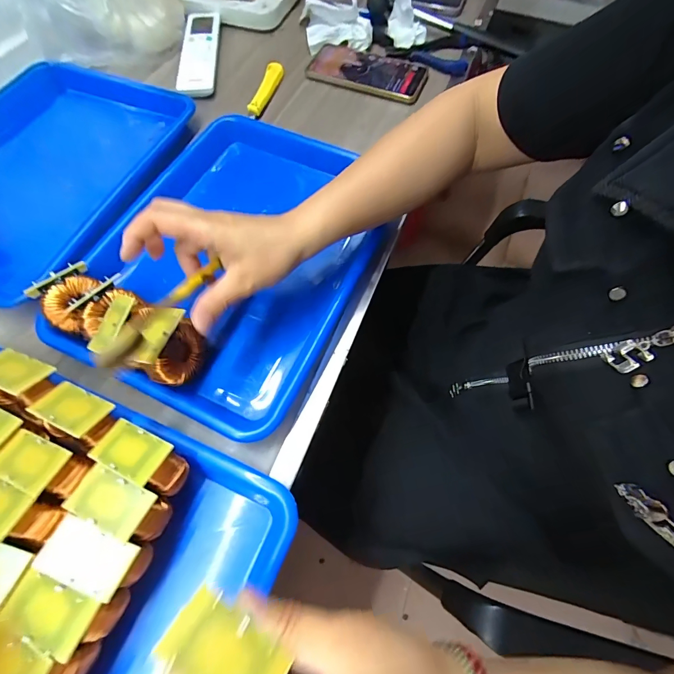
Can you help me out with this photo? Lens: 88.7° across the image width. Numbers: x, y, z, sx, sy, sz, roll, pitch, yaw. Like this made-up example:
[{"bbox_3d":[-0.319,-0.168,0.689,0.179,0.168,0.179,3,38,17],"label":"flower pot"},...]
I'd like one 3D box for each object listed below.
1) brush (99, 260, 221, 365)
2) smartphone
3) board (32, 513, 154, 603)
[{"bbox_3d":[-0.125,-0.023,0.249,0.014,0.016,0.115,23,50,10],"label":"brush"},{"bbox_3d":[0.044,-0.385,0.500,0.165,0.014,0.091,17,66,7],"label":"smartphone"},{"bbox_3d":[-0.151,0.140,0.223,0.053,0.040,0.031,21,67,9],"label":"board"}]

